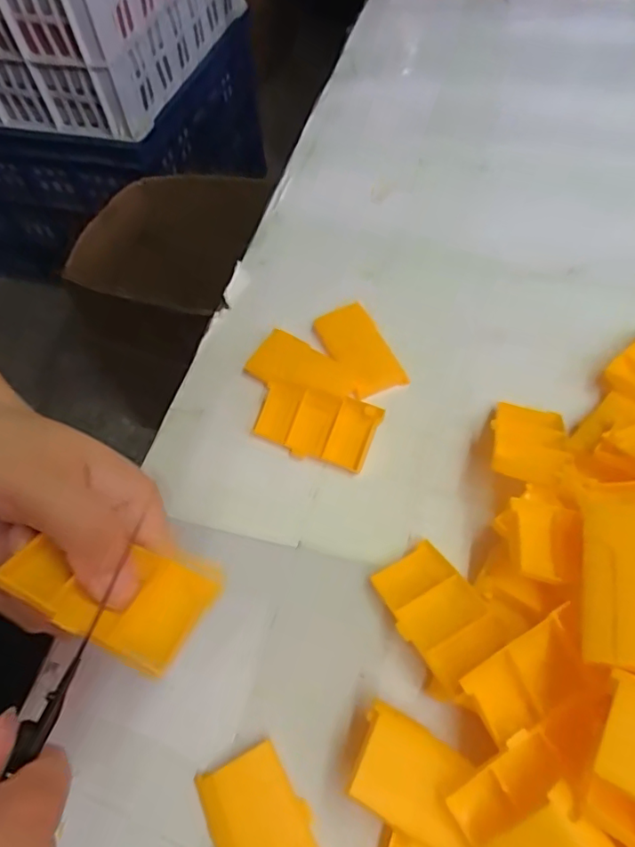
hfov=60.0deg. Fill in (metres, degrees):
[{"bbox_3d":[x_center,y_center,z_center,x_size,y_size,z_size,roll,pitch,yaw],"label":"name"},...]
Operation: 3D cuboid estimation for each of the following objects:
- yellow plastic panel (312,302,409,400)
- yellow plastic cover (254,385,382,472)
[{"bbox_3d":[0.025,-0.046,0.336,0.033,0.009,0.068,-21,57,-10],"label":"yellow plastic panel"},{"bbox_3d":[-0.001,0.001,0.303,0.067,0.008,0.036,17,85,22],"label":"yellow plastic cover"}]

